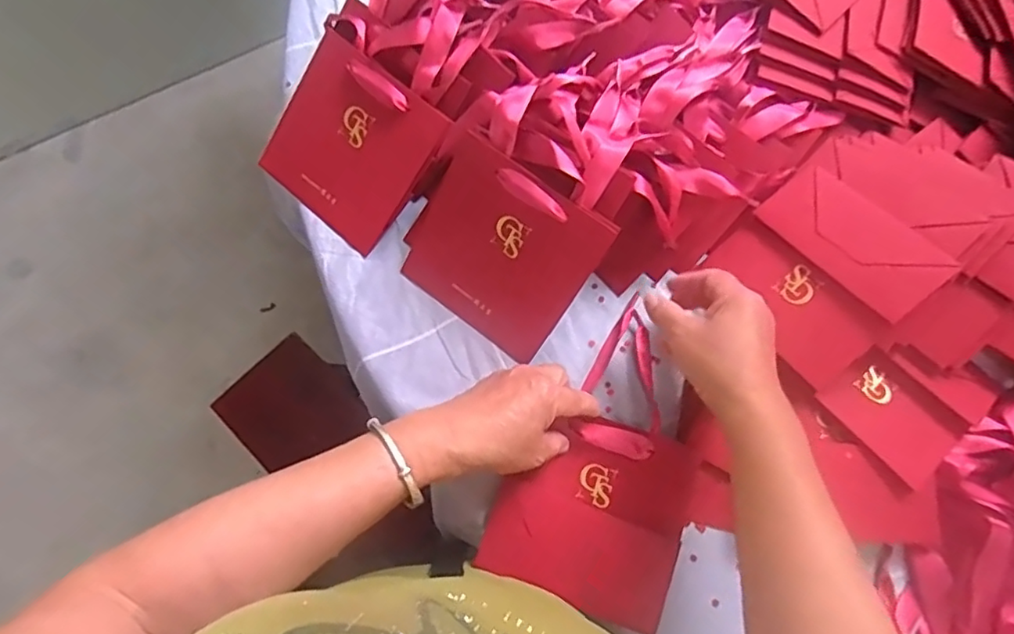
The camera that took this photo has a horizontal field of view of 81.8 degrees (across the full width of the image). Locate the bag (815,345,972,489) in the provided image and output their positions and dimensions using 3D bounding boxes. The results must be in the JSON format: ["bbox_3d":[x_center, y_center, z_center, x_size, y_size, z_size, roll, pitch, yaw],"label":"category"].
[{"bbox_3d":[0.302,0.074,0.457,0.077,0.015,0.091,-37,76,-12],"label":"bag"}]

